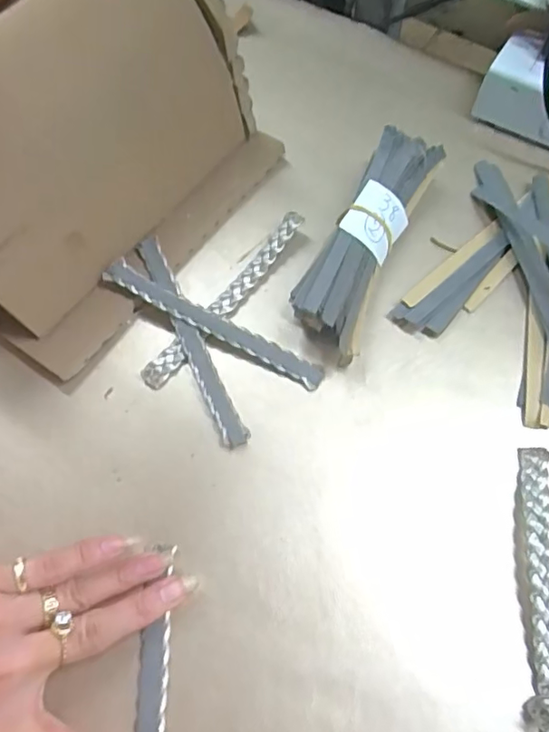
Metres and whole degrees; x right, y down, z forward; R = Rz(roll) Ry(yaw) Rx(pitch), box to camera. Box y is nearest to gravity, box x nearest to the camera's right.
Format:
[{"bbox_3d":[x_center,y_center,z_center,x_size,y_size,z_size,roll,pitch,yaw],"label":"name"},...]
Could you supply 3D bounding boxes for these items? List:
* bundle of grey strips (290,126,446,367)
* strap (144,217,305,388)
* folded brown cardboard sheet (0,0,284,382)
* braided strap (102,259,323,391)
[{"bbox_3d":[0.053,-0.075,0.334,0.043,0.037,0.147,21,68,12],"label":"bundle of grey strips"},{"bbox_3d":[-0.028,-0.040,0.334,0.014,0.012,0.135,36,72,17],"label":"strap"},{"bbox_3d":[-0.108,-0.120,0.315,0.127,0.121,0.201,33,71,16],"label":"folded brown cardboard sheet"},{"bbox_3d":[-0.034,-0.023,0.324,0.134,0.006,0.014,28,85,5],"label":"braided strap"}]

